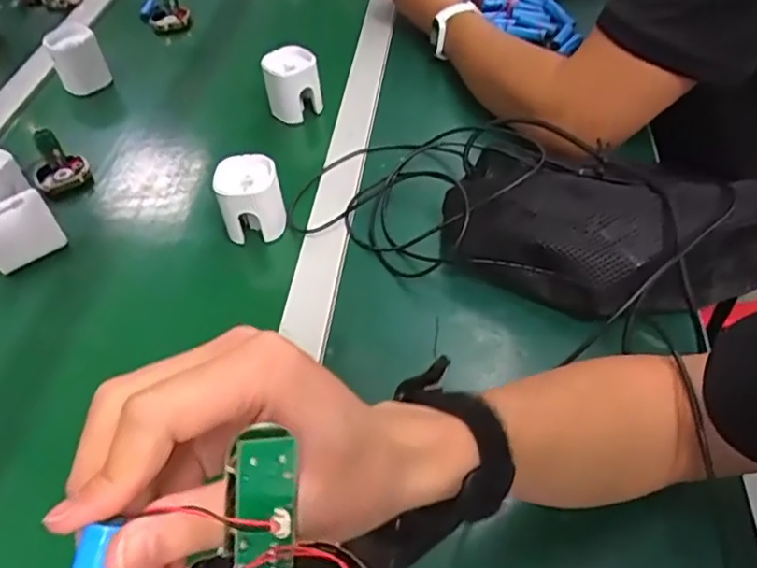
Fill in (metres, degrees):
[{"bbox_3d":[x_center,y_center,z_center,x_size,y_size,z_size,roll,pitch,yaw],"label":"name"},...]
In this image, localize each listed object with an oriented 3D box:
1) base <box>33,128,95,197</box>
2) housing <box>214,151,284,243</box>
[{"bbox_3d":[-0.349,-0.130,0.696,0.056,0.051,0.055,-31,51,-22],"label":"base"},{"bbox_3d":[-0.118,-0.076,0.601,0.056,0.074,0.050,-14,47,-7],"label":"housing"}]

